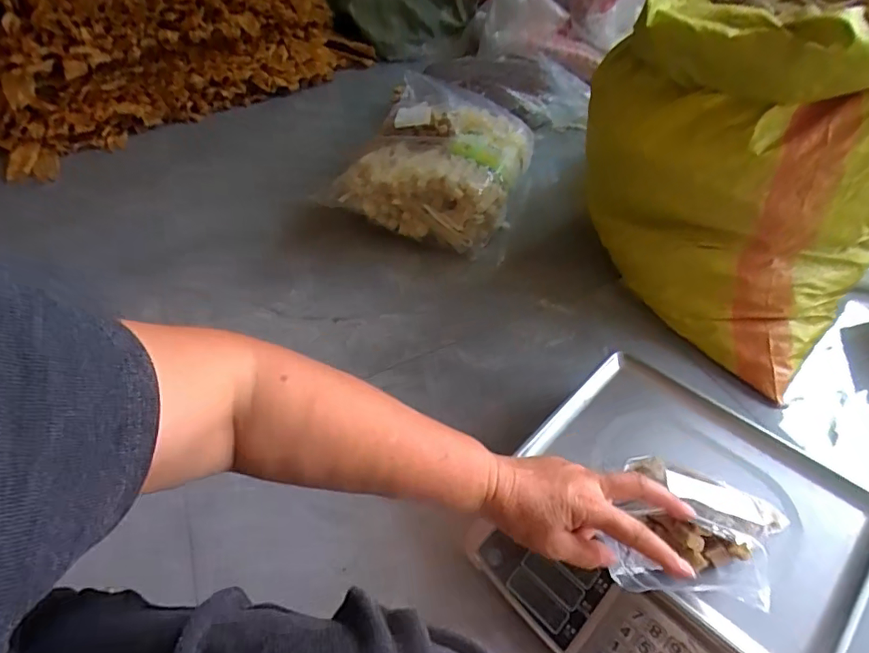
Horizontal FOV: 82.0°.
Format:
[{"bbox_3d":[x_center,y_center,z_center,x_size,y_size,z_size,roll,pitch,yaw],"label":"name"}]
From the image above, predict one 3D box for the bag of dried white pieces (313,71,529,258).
[{"bbox_3d":[0.019,-0.385,1.133,0.353,0.171,0.466,13,51,17],"label":"bag of dried white pieces"}]

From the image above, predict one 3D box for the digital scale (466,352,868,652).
[{"bbox_3d":[0.264,0.239,0.583,0.335,0.115,0.339,34,60,30],"label":"digital scale"}]

